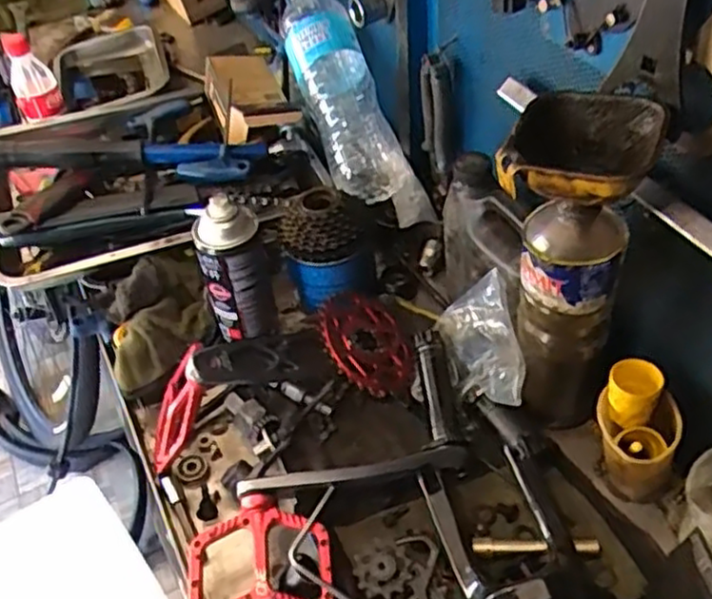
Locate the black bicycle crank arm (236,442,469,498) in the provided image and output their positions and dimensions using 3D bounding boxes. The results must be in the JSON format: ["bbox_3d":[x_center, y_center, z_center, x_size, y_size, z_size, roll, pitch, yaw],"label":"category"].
[{"bbox_3d":[0.001,0.146,0.596,0.199,0.033,0.024,-14,47,-7],"label":"black bicycle crank arm"}]

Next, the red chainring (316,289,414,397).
[{"bbox_3d":[0.008,0.042,0.720,0.103,0.015,0.125,15,43,-25],"label":"red chainring"}]

